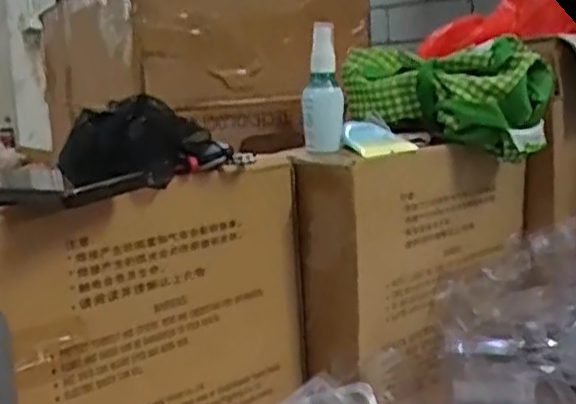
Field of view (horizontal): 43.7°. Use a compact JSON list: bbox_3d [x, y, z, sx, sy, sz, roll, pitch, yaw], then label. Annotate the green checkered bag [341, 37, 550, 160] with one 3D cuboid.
[{"bbox_3d":[0.159,-0.110,0.734,0.211,0.114,0.080,9,-24,35],"label":"green checkered bag"}]

